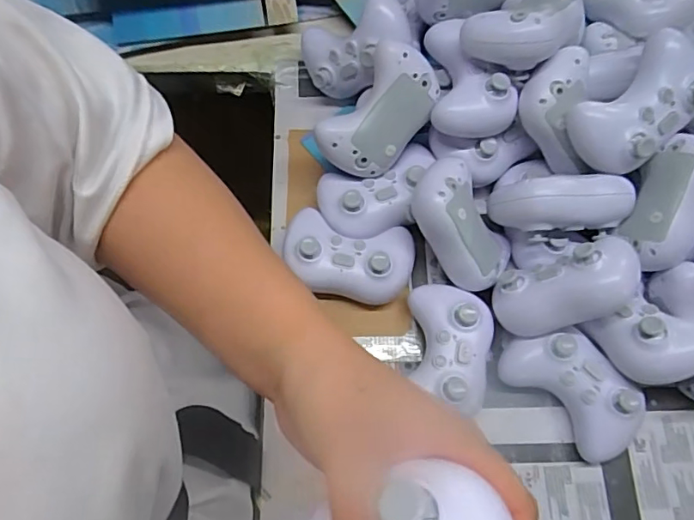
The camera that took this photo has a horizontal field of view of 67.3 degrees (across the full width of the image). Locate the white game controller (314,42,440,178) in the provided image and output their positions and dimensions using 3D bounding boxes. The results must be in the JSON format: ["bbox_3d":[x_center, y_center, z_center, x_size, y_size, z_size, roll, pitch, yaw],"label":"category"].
[{"bbox_3d":[0.026,-0.124,0.446,0.067,0.043,0.109,36,98,-16],"label":"white game controller"}]

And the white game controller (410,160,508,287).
[{"bbox_3d":[0.093,-0.027,0.432,0.106,0.049,0.056,59,45,-19],"label":"white game controller"}]

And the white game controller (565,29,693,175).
[{"bbox_3d":[0.234,-0.122,0.415,0.115,0.048,0.065,-44,76,2],"label":"white game controller"}]

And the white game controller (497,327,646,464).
[{"bbox_3d":[0.180,0.103,0.417,0.063,0.050,0.108,-40,76,-14],"label":"white game controller"}]

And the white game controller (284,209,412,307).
[{"bbox_3d":[0.002,-0.004,0.439,0.108,0.036,0.075,10,71,2],"label":"white game controller"}]

